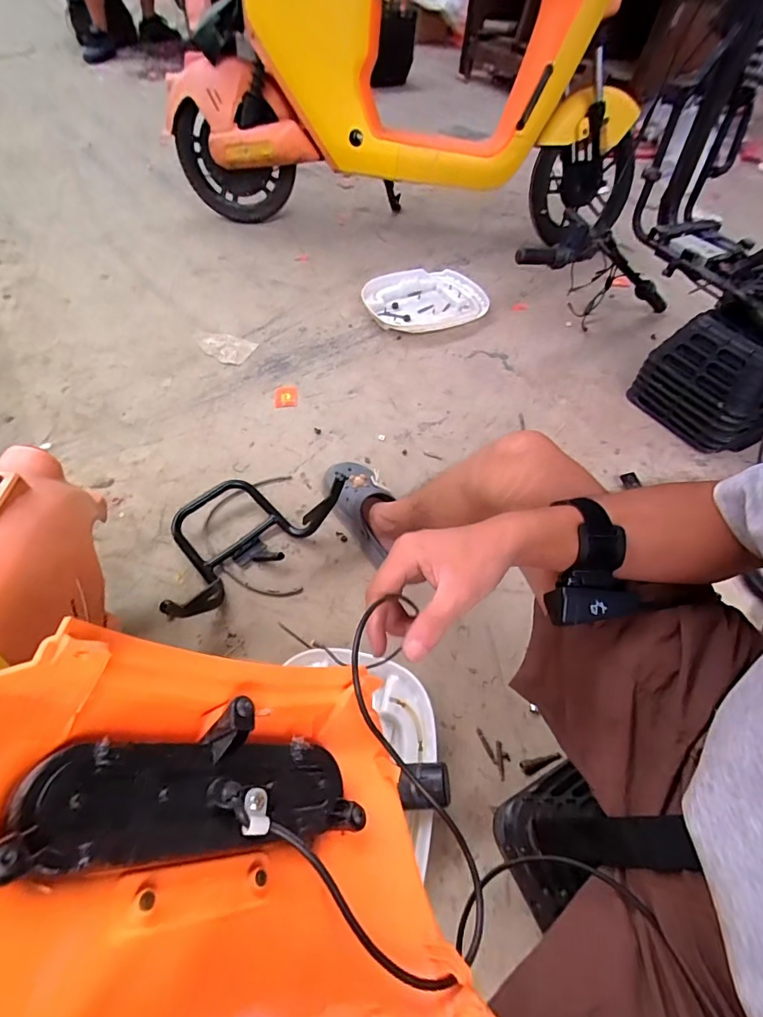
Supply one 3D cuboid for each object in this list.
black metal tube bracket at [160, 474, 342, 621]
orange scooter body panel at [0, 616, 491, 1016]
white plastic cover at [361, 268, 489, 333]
[{"bbox_3d":[-0.254,0.024,0.783,0.211,0.141,0.334,40,61,22],"label":"black metal tube bracket"},{"bbox_3d":[-0.062,0.150,0.189,0.235,0.055,0.177,26,40,-38],"label":"orange scooter body panel"},{"bbox_3d":[0.134,-0.617,1.321,0.364,0.044,0.262,-26,61,-22],"label":"white plastic cover"}]

